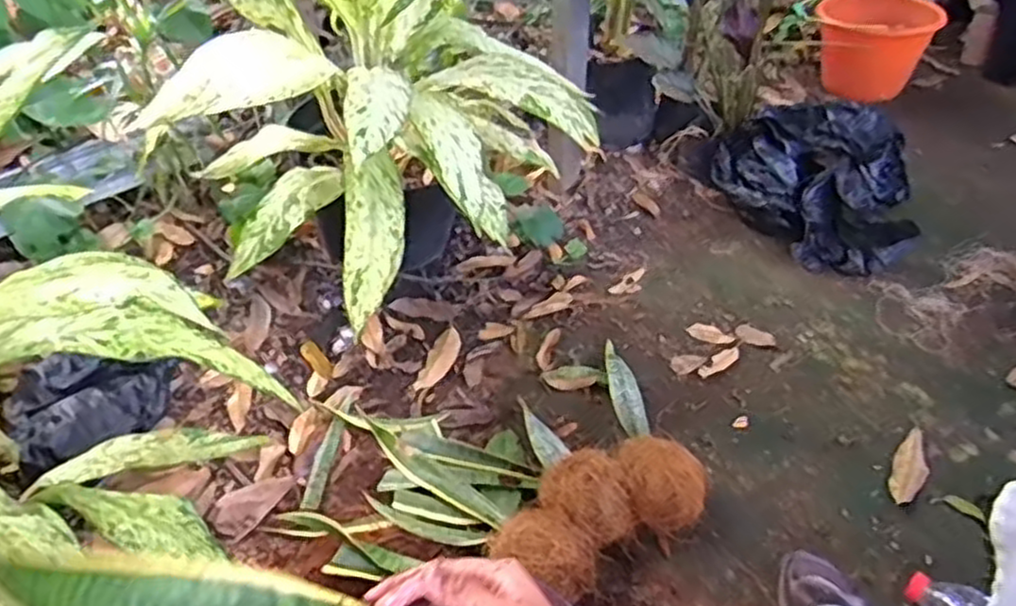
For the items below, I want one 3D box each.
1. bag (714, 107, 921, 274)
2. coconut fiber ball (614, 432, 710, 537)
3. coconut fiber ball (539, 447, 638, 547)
[{"bbox_3d":[0.575,-0.230,1.425,0.364,0.166,0.331,12,43,19],"label":"bag"},{"bbox_3d":[0.196,0.232,0.963,0.106,0.090,0.116,-10,41,-6],"label":"coconut fiber ball"},{"bbox_3d":[0.104,0.250,0.941,0.098,0.076,0.107,-3,40,3],"label":"coconut fiber ball"}]

